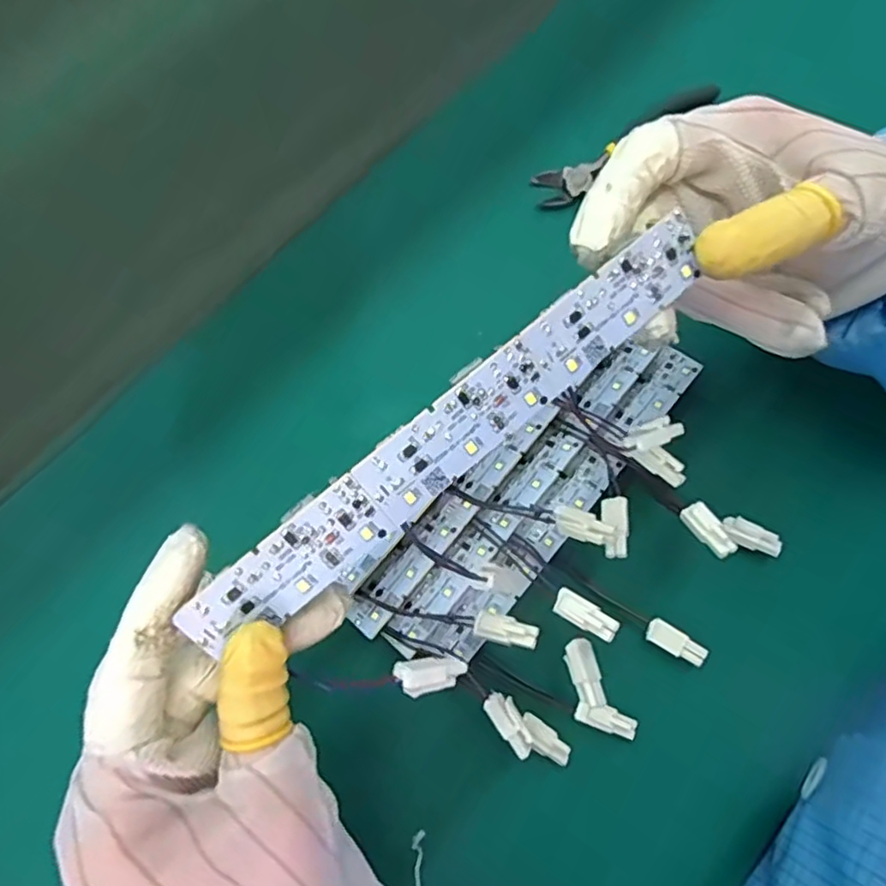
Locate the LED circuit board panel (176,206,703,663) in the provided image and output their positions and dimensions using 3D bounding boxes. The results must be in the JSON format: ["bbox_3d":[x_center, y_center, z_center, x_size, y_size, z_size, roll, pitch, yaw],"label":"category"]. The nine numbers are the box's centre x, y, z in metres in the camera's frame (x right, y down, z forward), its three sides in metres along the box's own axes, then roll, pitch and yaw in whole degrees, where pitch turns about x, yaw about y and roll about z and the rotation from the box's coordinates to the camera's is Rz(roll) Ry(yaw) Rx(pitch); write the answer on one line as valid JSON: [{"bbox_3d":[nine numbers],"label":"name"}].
[{"bbox_3d":[0.004,-0.001,0.192,0.183,0.004,0.027,-39,113,-5],"label":"LED circuit board panel"}]

